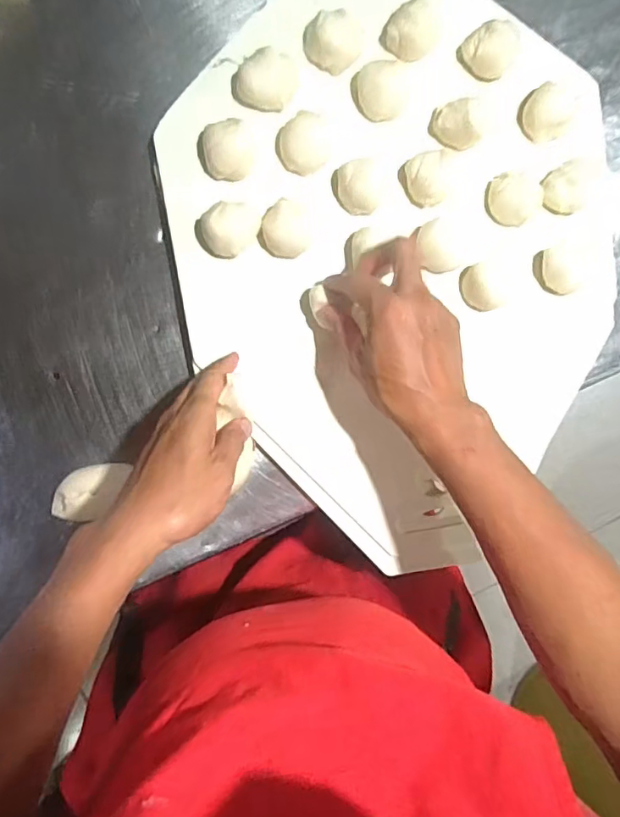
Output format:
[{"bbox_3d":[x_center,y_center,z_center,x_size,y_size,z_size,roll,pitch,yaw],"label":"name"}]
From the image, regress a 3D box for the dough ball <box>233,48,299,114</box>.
[{"bbox_3d":[-0.037,-0.279,0.457,0.050,0.020,0.044,-42,96,1],"label":"dough ball"}]

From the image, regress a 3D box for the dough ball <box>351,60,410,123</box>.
[{"bbox_3d":[0.064,-0.276,0.467,0.049,0.025,0.038,-13,96,-2],"label":"dough ball"}]

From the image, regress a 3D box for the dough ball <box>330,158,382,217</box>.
[{"bbox_3d":[0.044,-0.194,0.471,0.044,0.026,0.042,0,95,-3],"label":"dough ball"}]

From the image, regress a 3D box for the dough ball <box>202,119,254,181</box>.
[{"bbox_3d":[-0.070,-0.220,0.457,0.042,0.029,0.043,0,95,-3],"label":"dough ball"}]

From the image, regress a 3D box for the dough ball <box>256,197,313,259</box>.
[{"bbox_3d":[-0.022,-0.155,0.464,0.043,0.029,0.045,0,95,-3],"label":"dough ball"}]

